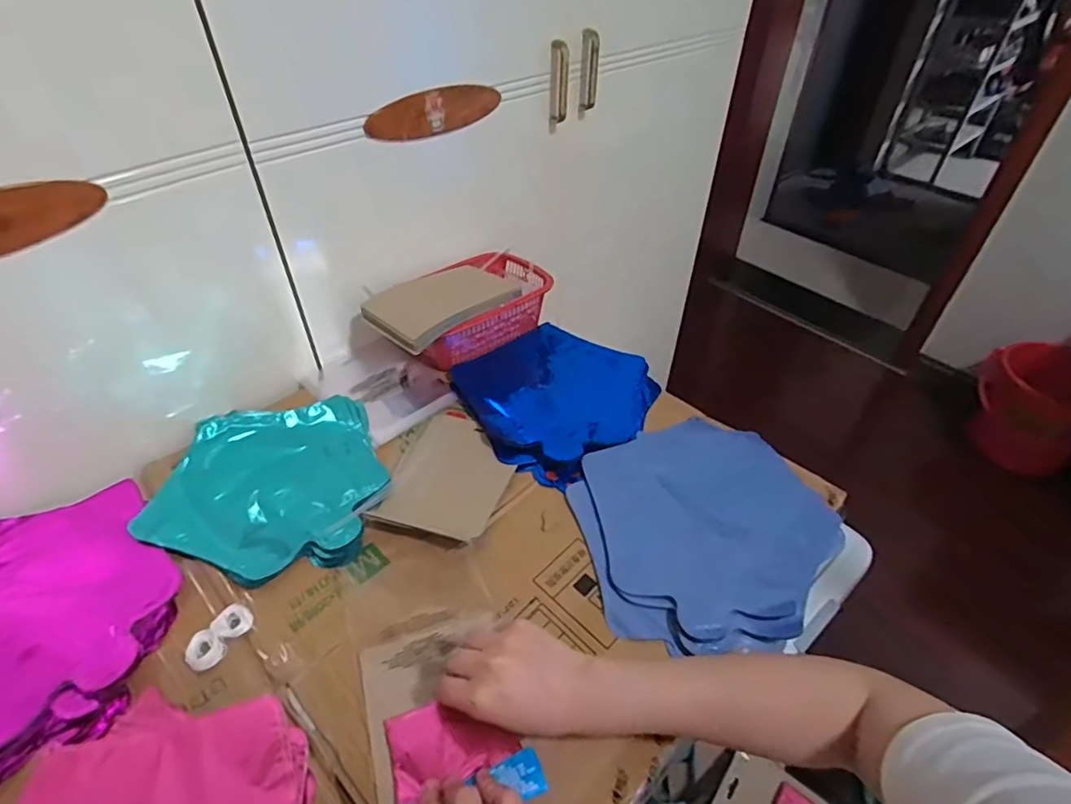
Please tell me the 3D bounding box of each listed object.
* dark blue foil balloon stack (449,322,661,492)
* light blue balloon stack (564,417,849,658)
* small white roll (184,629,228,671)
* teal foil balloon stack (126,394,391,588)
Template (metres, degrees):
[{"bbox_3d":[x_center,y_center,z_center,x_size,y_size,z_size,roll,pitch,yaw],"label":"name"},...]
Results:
[{"bbox_3d":[0.028,-0.018,0.696,0.233,0.016,0.229,-29,51,-29],"label":"dark blue foil balloon stack"},{"bbox_3d":[0.174,0.122,0.559,0.252,0.028,0.235,-8,44,-10],"label":"light blue balloon stack"},{"bbox_3d":[-0.272,0.204,0.458,0.029,0.010,0.027,1,43,-1],"label":"small white roll"},{"bbox_3d":[-0.265,0.077,0.581,0.216,0.013,0.225,6,43,4],"label":"teal foil balloon stack"}]

